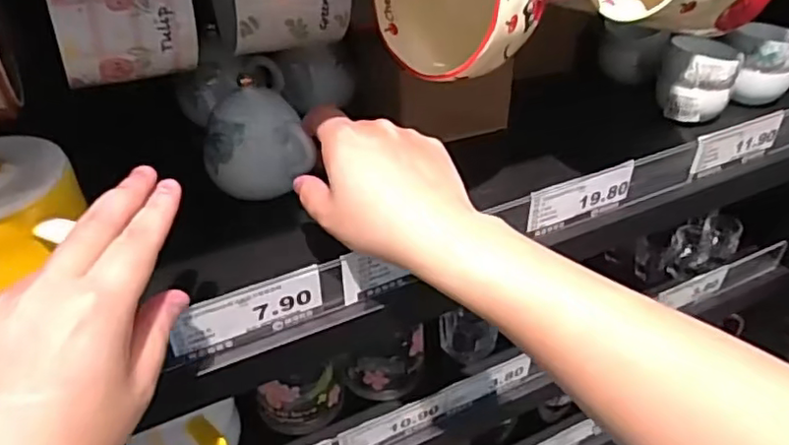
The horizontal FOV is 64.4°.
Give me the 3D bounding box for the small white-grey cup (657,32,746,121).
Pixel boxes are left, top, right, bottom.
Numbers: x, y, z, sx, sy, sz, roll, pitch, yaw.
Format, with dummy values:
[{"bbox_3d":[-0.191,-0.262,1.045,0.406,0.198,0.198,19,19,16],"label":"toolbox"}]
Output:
[{"bbox_3d":[0.265,-0.127,0.549,0.060,0.056,0.052,14,42,17],"label":"small white-grey cup"}]

